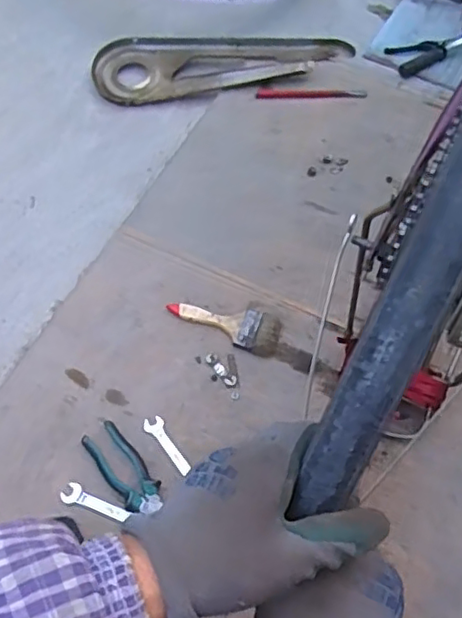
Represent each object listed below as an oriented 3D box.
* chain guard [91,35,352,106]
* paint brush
[{"bbox_3d":[-0.018,-0.549,1.342,0.547,0.037,0.190,-8,59,-7],"label":"chain guard"},{"bbox_3d":[-0.007,0.017,0.992,0.182,0.014,0.075,20,60,9],"label":"paint brush"}]

